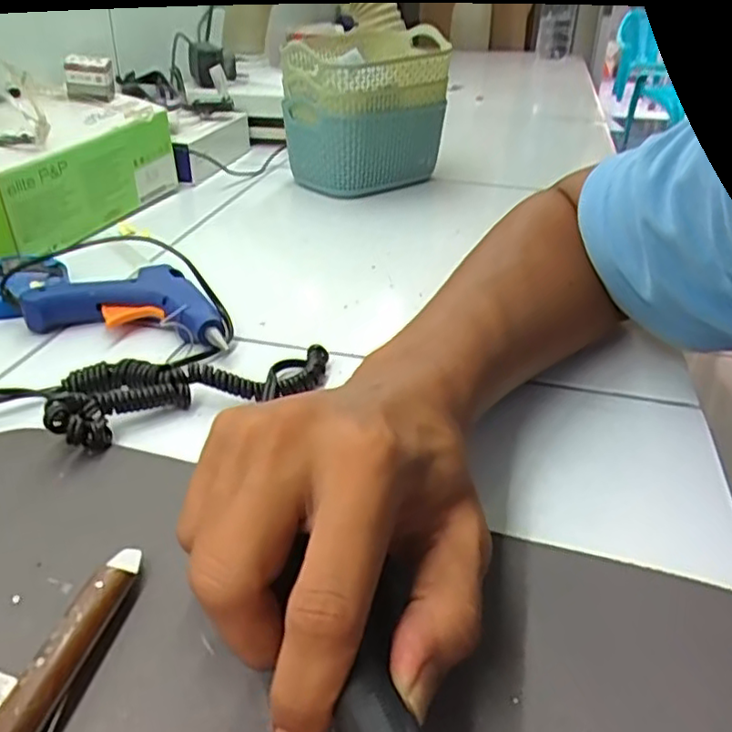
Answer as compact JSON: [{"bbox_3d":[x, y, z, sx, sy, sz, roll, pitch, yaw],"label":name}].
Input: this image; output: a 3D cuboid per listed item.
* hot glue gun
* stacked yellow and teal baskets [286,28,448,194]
[{"bbox_3d":[-0.146,-0.043,0.445,0.131,0.029,0.077,7,31,7],"label":"hot glue gun"},{"bbox_3d":[0.001,-0.275,0.720,0.170,0.144,0.111,-26,41,-38],"label":"stacked yellow and teal baskets"}]

